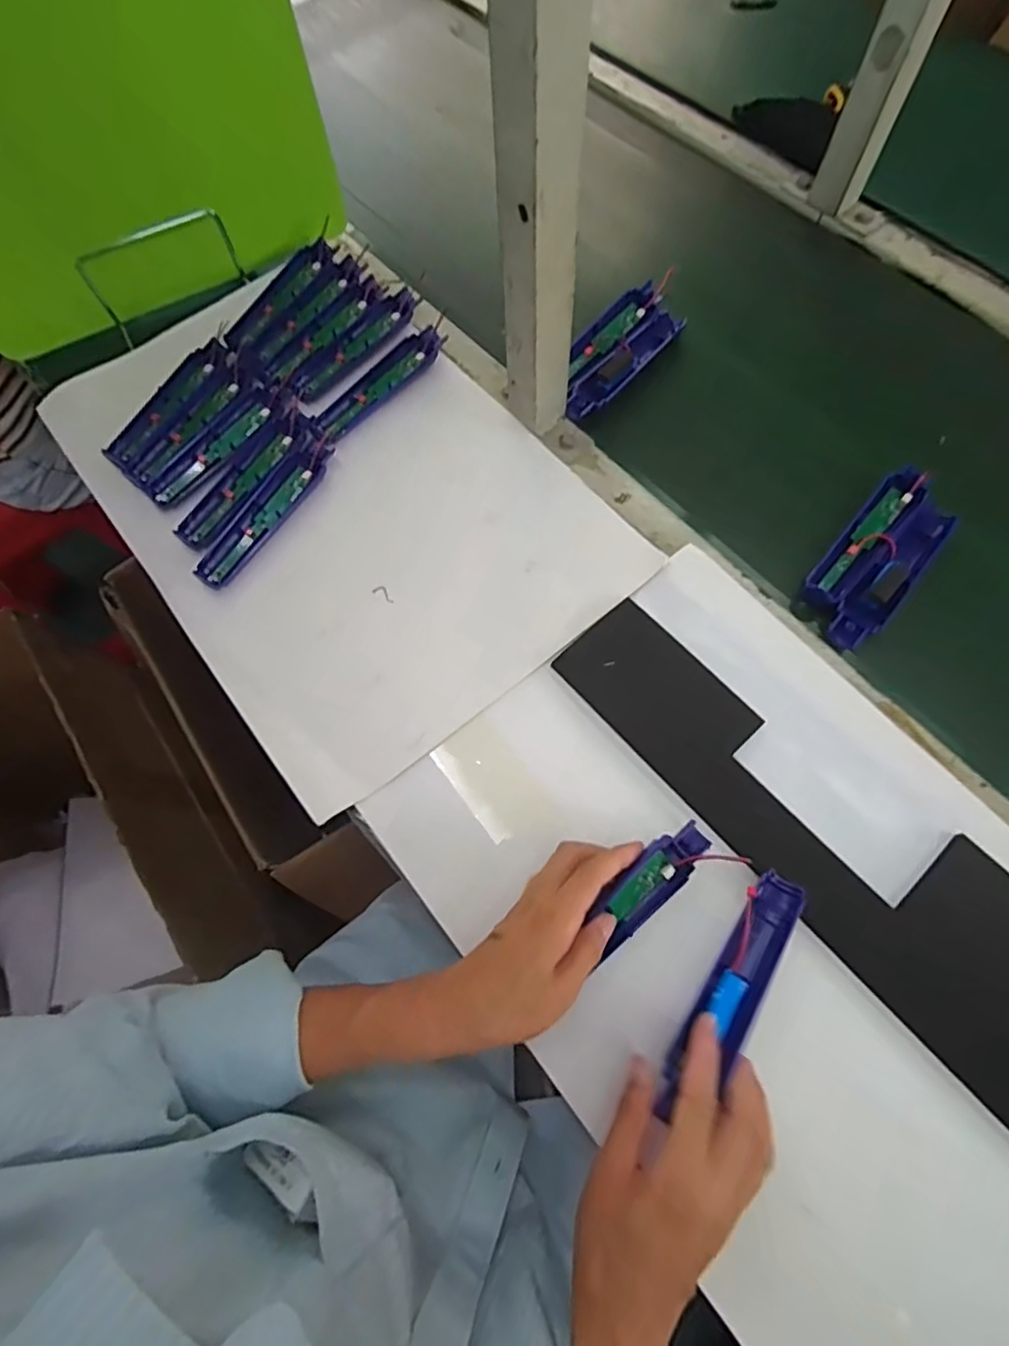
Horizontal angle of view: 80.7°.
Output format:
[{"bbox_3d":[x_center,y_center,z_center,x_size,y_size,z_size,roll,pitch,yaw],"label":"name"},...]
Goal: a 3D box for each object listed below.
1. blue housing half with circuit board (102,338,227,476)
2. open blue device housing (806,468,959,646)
[{"bbox_3d":[-0.333,-0.267,0.590,0.041,0.011,0.172,24,69,9],"label":"blue housing half with circuit board"},{"bbox_3d":[0.328,-0.101,0.521,0.070,0.027,0.182,38,72,14],"label":"open blue device housing"}]

